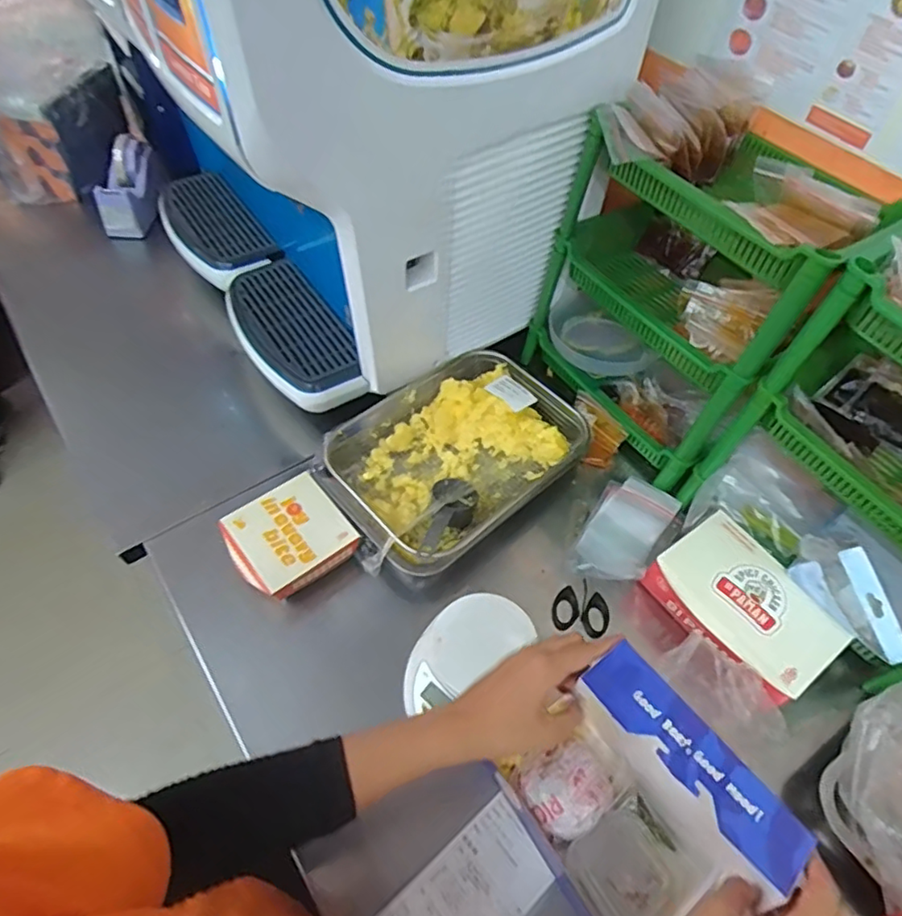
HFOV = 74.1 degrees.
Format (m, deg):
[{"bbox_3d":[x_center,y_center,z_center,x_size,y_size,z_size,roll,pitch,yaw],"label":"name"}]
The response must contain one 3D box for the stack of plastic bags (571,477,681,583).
[{"bbox_3d":[0.211,0.085,0.716,0.087,0.015,0.158,29,57,15],"label":"stack of plastic bags"}]

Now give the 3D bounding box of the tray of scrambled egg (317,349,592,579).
[{"bbox_3d":[0.002,-0.002,0.737,0.313,0.063,0.220,-36,65,-26],"label":"tray of scrambled egg"}]

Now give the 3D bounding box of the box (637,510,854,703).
[{"bbox_3d":[0.307,0.154,0.628,0.116,0.045,0.173,-27,61,-22],"label":"box"}]

